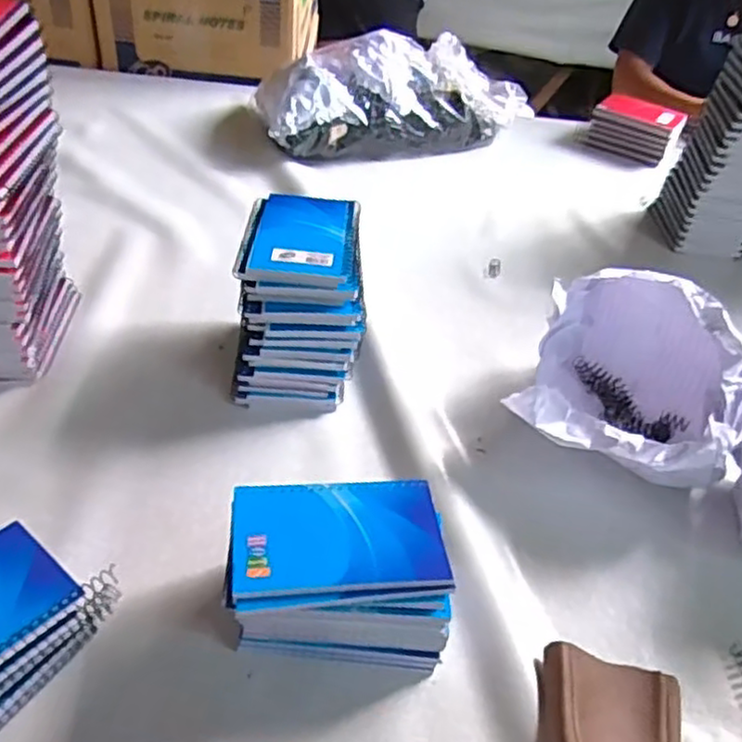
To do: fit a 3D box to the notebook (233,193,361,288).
[{"bbox_3d":[-0.060,-0.116,0.601,0.095,0.017,0.121,5,40,-3],"label":"notebook"}]

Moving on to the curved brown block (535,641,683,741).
[{"bbox_3d":[0.148,0.220,0.425,0.091,0.028,0.091,12,40,6],"label":"curved brown block"}]

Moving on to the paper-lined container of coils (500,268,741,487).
[{"bbox_3d":[0.231,0.008,0.610,0.178,0.128,0.210,27,44,22],"label":"paper-lined container of coils"}]

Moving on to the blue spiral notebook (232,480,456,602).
[{"bbox_3d":[-0.019,0.102,0.437,0.129,0.007,0.083,-1,41,-10],"label":"blue spiral notebook"}]

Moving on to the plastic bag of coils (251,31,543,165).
[{"bbox_3d":[0.036,-0.443,1.106,0.443,0.131,0.199,-12,44,-22],"label":"plastic bag of coils"}]

